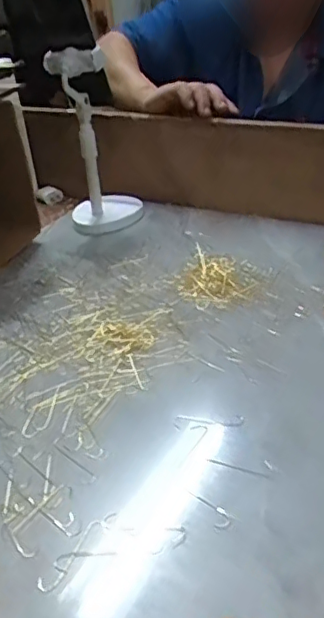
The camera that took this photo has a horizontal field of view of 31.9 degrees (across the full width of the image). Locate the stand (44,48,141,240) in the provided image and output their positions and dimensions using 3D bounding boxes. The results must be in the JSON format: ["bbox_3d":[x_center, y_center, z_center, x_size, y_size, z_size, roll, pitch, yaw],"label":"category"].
[{"bbox_3d":[-0.100,-0.261,0.875,0.113,0.258,0.121,-7,31,-2],"label":"stand"}]

